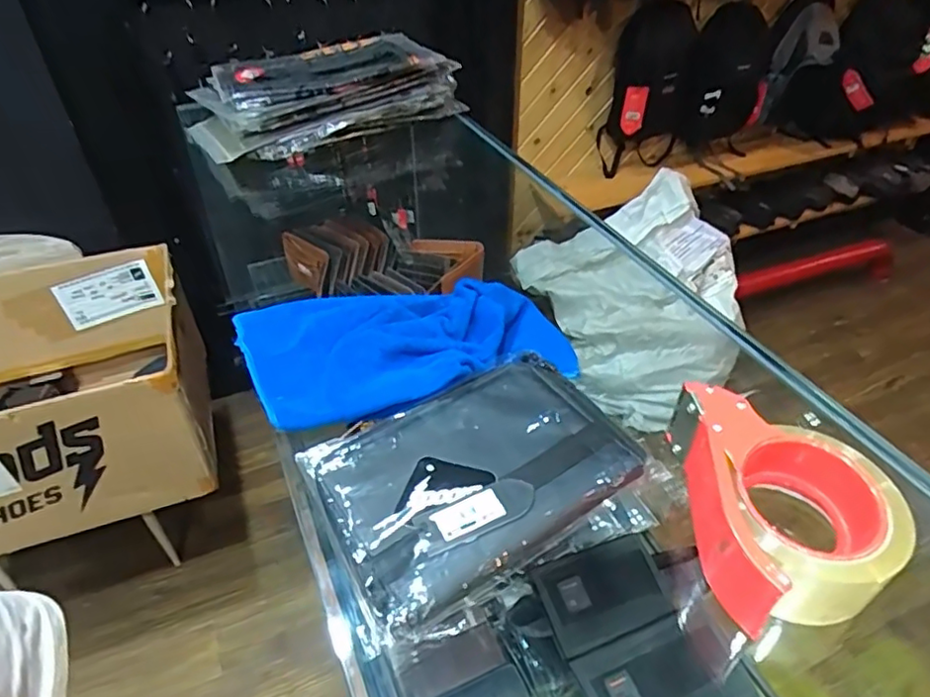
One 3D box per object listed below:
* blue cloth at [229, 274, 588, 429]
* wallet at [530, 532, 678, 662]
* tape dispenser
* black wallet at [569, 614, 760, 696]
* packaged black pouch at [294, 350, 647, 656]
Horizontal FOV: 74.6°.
[{"bbox_3d":[-0.050,-0.004,0.510,0.264,0.048,0.168,-13,43,-12],"label":"blue cloth"},{"bbox_3d":[0.143,0.247,0.626,0.126,0.019,0.090,-15,43,-14],"label":"wallet"},{"bbox_3d":[0.186,0.085,0.364,0.094,0.067,0.148,-3,42,0],"label":"tape dispenser"},{"bbox_3d":[0.185,0.313,0.572,0.143,0.023,0.095,-14,43,-15],"label":"black wallet"},{"bbox_3d":[0.005,0.080,0.404,0.196,0.018,0.140,-24,46,-22],"label":"packaged black pouch"}]

